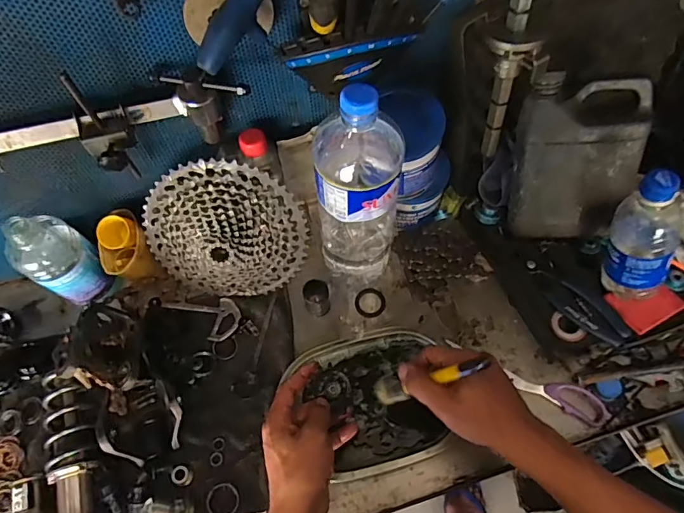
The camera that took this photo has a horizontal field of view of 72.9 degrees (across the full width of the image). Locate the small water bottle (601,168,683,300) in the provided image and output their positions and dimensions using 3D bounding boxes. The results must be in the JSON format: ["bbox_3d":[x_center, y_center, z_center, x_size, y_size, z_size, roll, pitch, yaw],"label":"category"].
[{"bbox_3d":[0.326,-0.025,0.502,0.068,0.173,0.071,-32,44,-13],"label":"small water bottle"}]

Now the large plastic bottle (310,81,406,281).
[{"bbox_3d":[0.019,-0.065,0.513,0.093,0.304,0.094,5,64,5],"label":"large plastic bottle"}]

